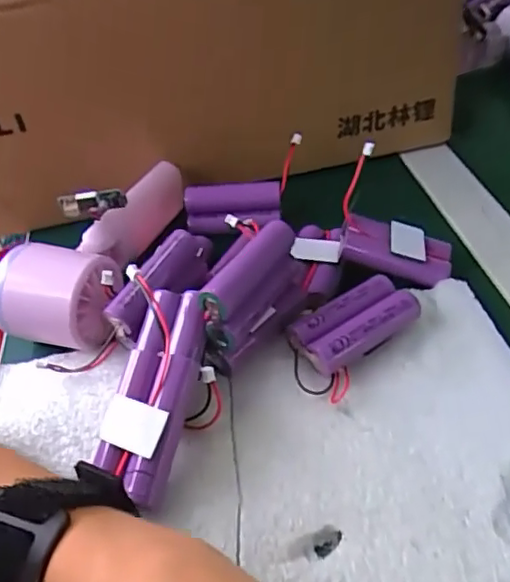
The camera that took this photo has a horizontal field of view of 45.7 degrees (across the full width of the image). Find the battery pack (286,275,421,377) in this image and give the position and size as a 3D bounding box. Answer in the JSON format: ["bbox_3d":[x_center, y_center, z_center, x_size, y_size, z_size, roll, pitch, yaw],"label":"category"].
[{"bbox_3d":[0.053,0.018,0.321,0.068,0.022,0.033,-26,44,-22],"label":"battery pack"}]

